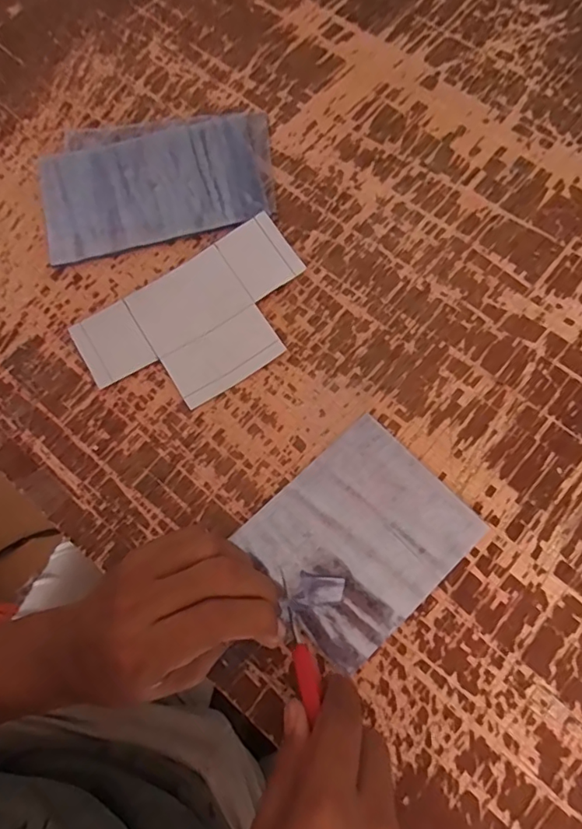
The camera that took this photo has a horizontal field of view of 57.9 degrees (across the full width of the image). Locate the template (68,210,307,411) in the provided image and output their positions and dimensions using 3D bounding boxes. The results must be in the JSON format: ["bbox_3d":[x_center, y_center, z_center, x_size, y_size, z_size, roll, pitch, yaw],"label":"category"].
[{"bbox_3d":[-0.065,-0.068,0.376,0.166,0.016,0.105,-32,72,-10],"label":"template"}]

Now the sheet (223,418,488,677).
[{"bbox_3d":[0.042,0.075,0.326,0.122,0.004,0.105,-41,74,-13],"label":"sheet"}]

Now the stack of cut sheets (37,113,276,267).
[{"bbox_3d":[-0.106,-0.190,0.419,0.180,0.009,0.123,-12,70,-3],"label":"stack of cut sheets"}]

